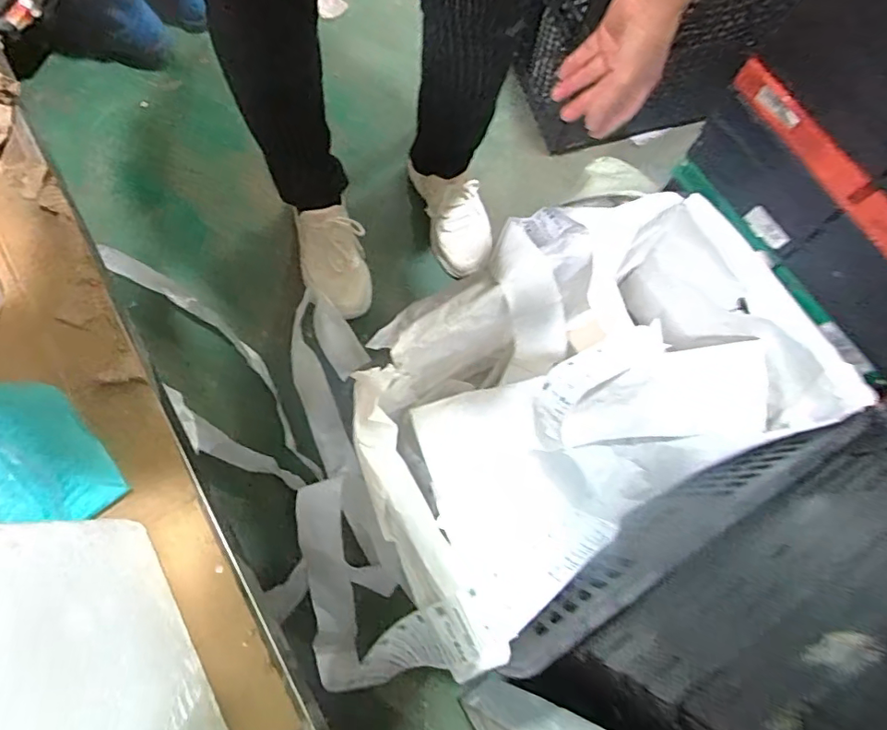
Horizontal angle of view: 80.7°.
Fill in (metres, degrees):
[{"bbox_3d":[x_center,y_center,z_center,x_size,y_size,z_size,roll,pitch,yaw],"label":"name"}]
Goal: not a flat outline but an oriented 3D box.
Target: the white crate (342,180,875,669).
[{"bbox_3d":[0.179,0.035,0.666,0.583,0.224,0.386,-31,78,-10],"label":"white crate"}]

